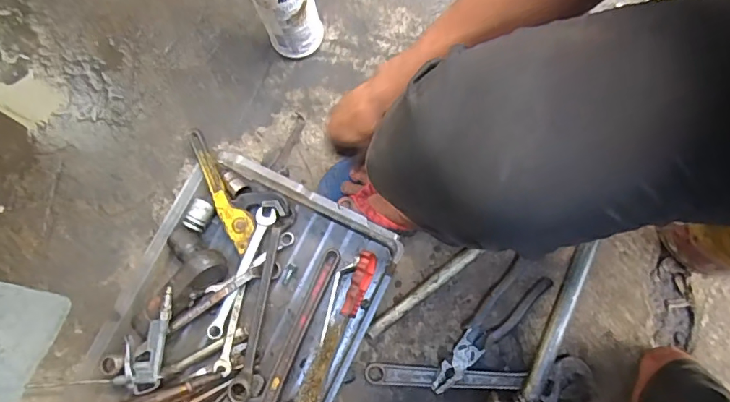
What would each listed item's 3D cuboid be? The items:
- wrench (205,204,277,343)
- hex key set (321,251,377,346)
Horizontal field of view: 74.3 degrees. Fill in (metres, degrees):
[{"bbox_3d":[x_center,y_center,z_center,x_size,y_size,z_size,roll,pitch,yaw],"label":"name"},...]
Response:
[{"bbox_3d":[-0.177,0.102,0.691,0.026,0.010,0.197,21,79,6],"label":"wrench"},{"bbox_3d":[-0.027,0.135,0.684,0.050,0.034,0.135,21,79,6],"label":"hex key set"}]

